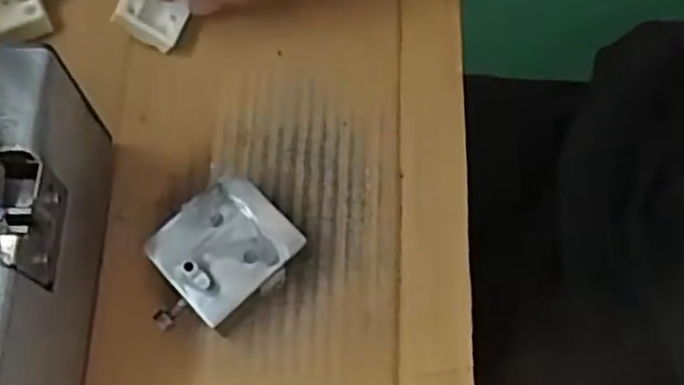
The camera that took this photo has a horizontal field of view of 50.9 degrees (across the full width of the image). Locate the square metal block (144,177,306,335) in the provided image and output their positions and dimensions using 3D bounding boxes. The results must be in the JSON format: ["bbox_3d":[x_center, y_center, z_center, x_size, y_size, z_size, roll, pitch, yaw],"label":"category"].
[{"bbox_3d":[-0.049,0.028,0.283,0.058,0.027,0.048,-42,76,-16],"label":"square metal block"}]

